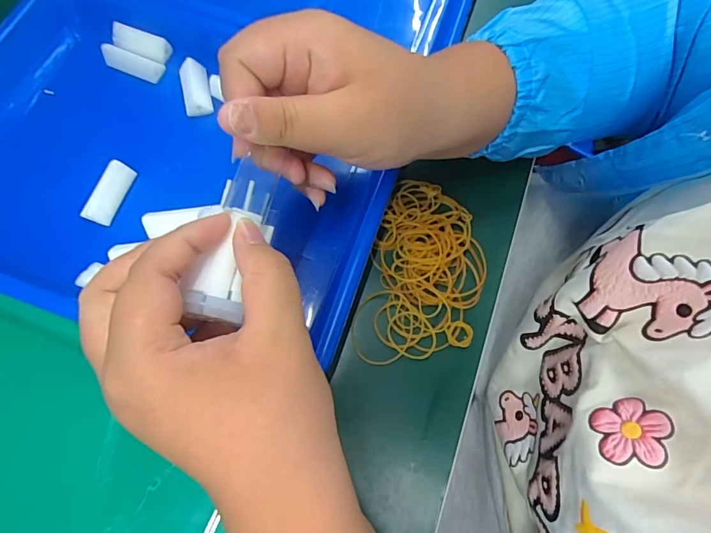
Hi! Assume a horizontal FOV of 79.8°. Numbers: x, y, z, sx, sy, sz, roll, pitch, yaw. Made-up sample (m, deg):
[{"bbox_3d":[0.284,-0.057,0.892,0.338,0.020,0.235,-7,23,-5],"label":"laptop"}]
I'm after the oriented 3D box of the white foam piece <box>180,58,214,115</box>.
[{"bbox_3d":[-0.125,-0.142,0.336,0.021,0.014,0.044,-11,71,-5],"label":"white foam piece"}]

